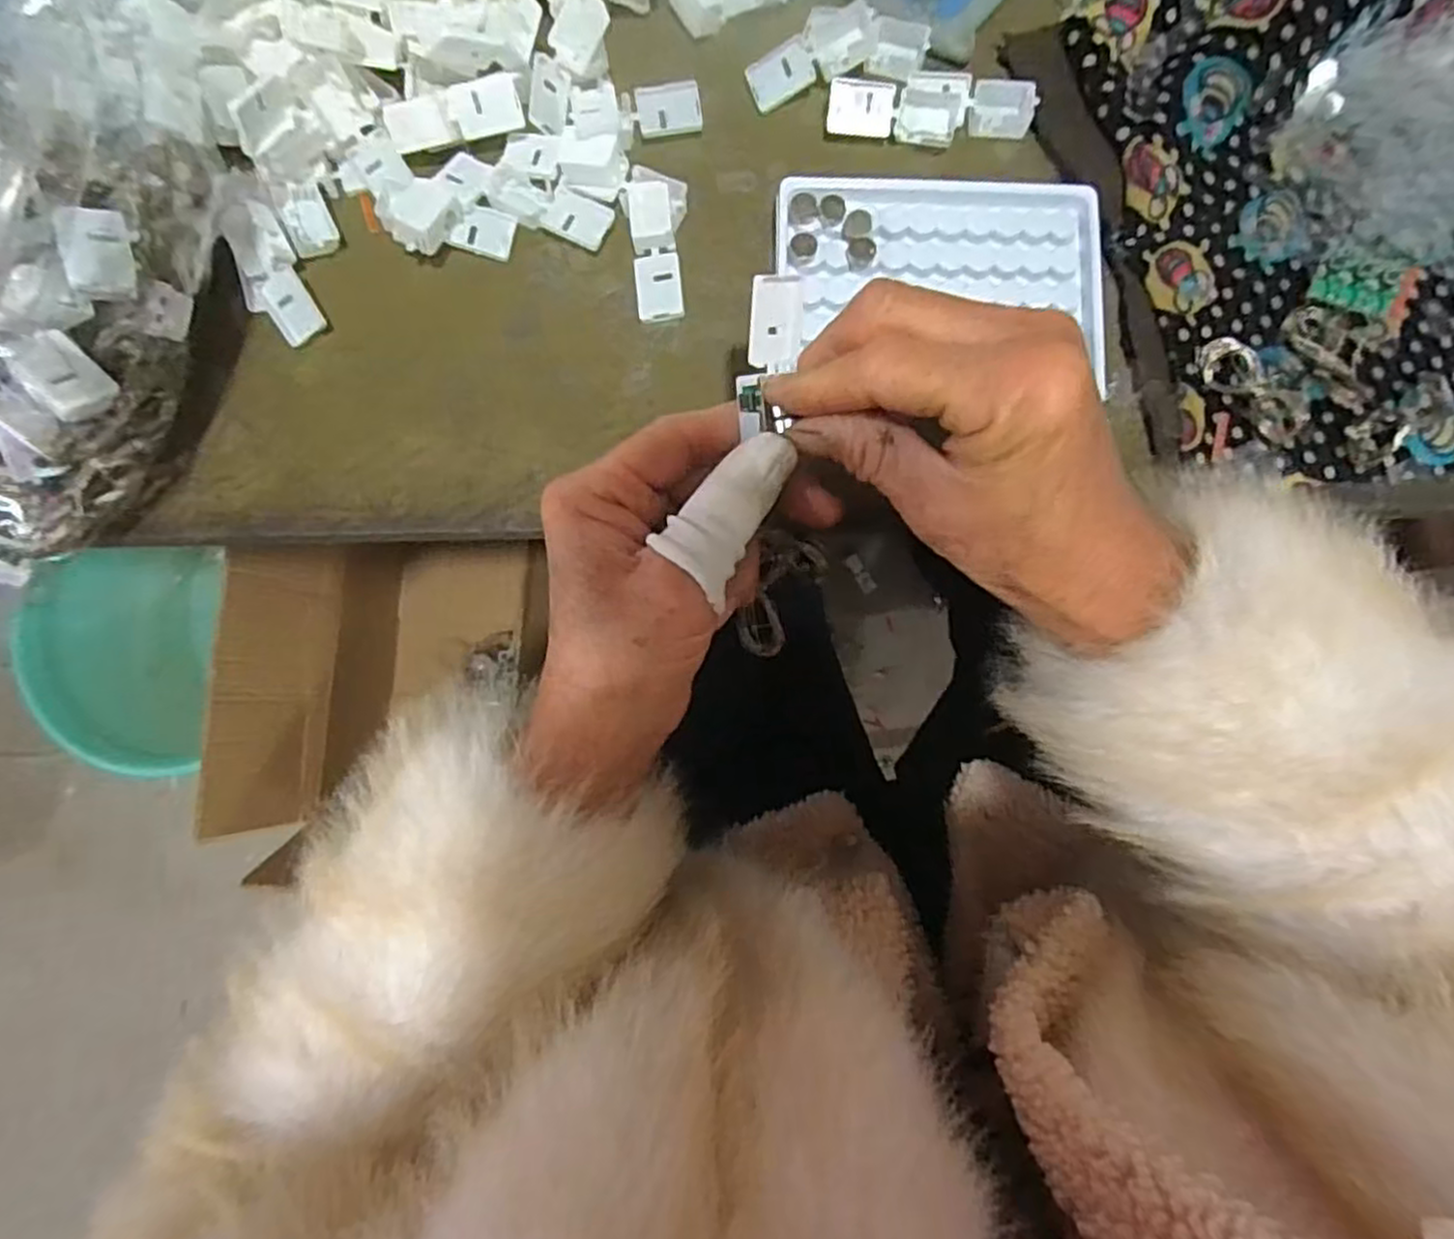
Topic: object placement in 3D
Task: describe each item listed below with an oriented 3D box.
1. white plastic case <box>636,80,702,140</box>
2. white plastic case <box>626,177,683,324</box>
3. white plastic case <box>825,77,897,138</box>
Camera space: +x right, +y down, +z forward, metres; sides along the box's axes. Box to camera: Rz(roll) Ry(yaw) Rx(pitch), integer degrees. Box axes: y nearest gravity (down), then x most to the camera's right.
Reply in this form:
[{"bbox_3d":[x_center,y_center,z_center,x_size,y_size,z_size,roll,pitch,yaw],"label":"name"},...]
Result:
[{"bbox_3d":[-0.025,-0.221,0.323,0.027,0.009,0.020,-9,86,0],"label":"white plastic case"},{"bbox_3d":[-0.030,-0.155,0.312,0.019,0.014,0.056,-7,86,0],"label":"white plastic case"},{"bbox_3d":[0.058,-0.220,0.318,0.028,0.004,0.021,7,116,2],"label":"white plastic case"}]

